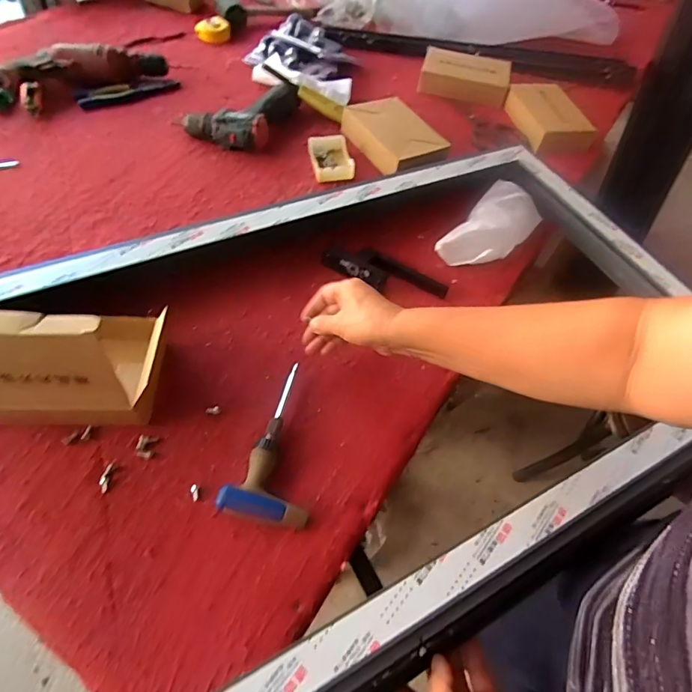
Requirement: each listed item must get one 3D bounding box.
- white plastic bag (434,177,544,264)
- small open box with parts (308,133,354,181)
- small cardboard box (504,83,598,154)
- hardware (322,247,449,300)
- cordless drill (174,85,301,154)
[{"bbox_3d":[0.232,-0.185,0.689,0.092,0.032,0.196,37,60,17],"label":"white plastic bag"},{"bbox_3d":[-0.026,-0.334,0.775,0.069,0.031,0.089,-7,58,-12],"label":"small open box with parts"},{"bbox_3d":[0.423,-0.481,0.916,0.122,0.041,0.200,-3,57,-9],"label":"small cardboard box"},{"bbox_3d":[0.056,-0.105,0.627,0.178,0.026,0.053,20,56,6],"label":"hardware"},{"bbox_3d":[-0.179,-0.438,0.818,0.142,0.059,0.196,26,57,10],"label":"cordless drill"}]

